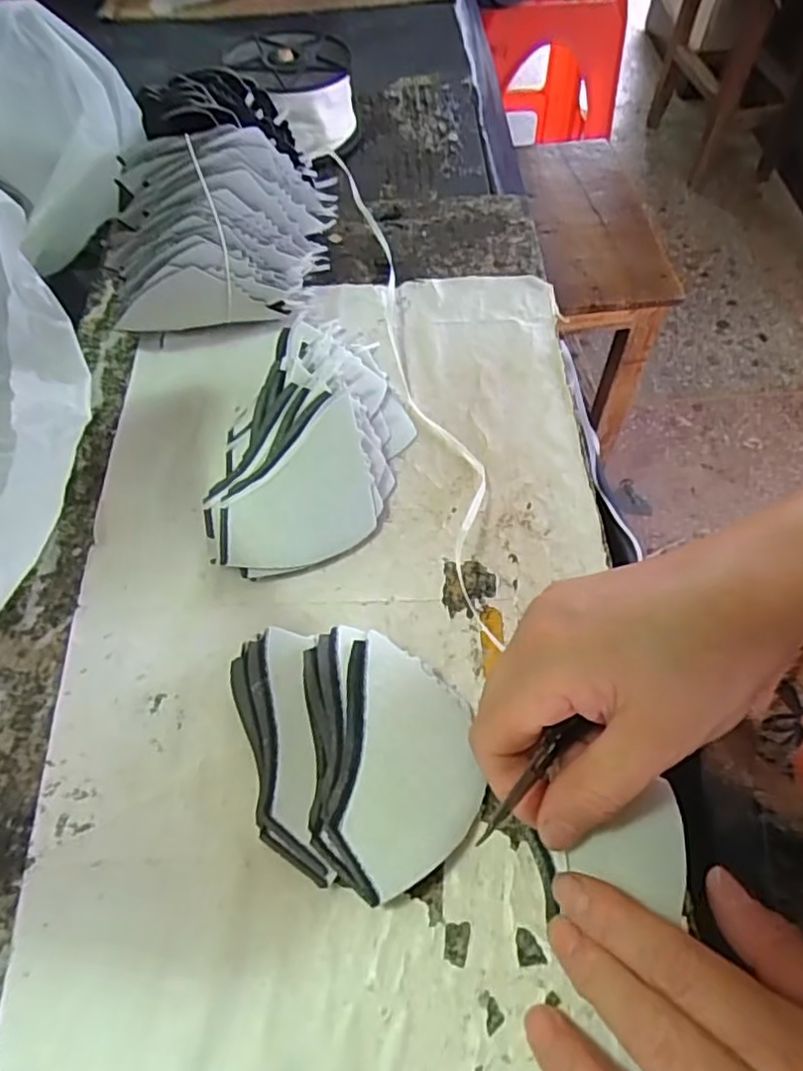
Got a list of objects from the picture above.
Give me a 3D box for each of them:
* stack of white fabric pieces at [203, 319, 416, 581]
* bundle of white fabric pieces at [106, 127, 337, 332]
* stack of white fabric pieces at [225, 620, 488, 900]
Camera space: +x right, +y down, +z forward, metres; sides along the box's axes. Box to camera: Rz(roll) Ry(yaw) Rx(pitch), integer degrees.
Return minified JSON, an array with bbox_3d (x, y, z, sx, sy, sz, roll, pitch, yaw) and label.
[{"bbox_3d":[-0.044,-0.058,0.341,0.090,0.040,0.168,14,61,9],"label":"stack of white fabric pieces"},{"bbox_3d":[-0.107,-0.174,0.387,0.126,0.080,0.110,-4,59,-1],"label":"bundle of white fabric pieces"},{"bbox_3d":[-0.018,0.083,0.265,0.085,0.026,0.107,-16,60,-8],"label":"stack of white fabric pieces"}]

